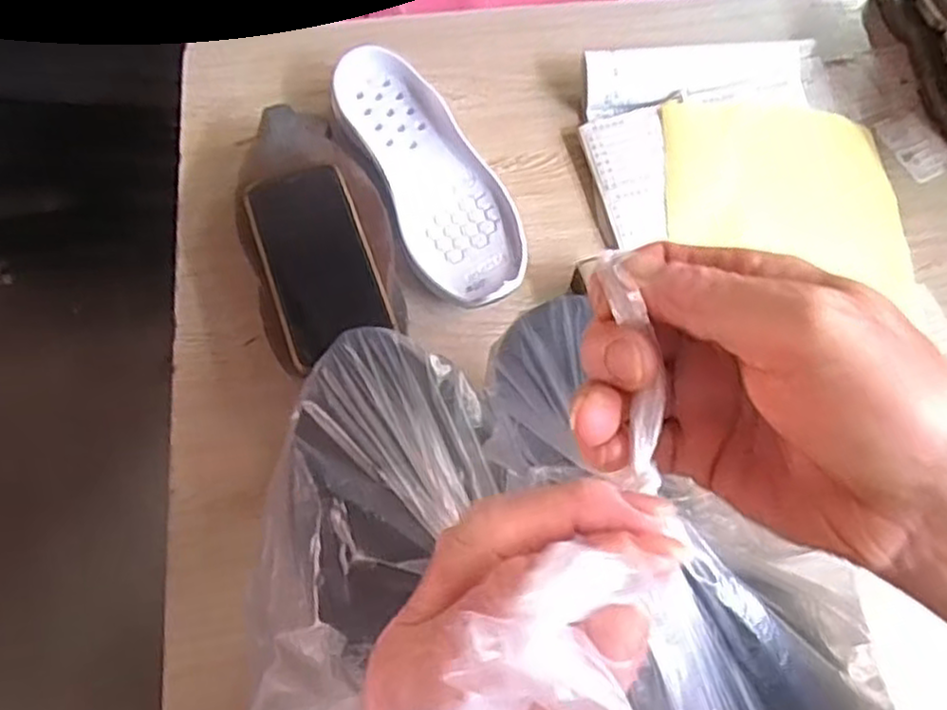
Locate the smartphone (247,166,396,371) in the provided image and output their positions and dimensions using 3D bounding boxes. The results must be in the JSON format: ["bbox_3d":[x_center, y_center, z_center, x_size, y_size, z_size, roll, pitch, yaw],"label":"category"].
[{"bbox_3d":[-0.119,-0.071,0.574,0.079,0.015,0.150,-20,74,-8],"label":"smartphone"}]

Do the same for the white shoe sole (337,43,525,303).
[{"bbox_3d":[-0.035,-0.153,0.645,0.098,0.044,0.264,-24,71,-9],"label":"white shoe sole"}]

